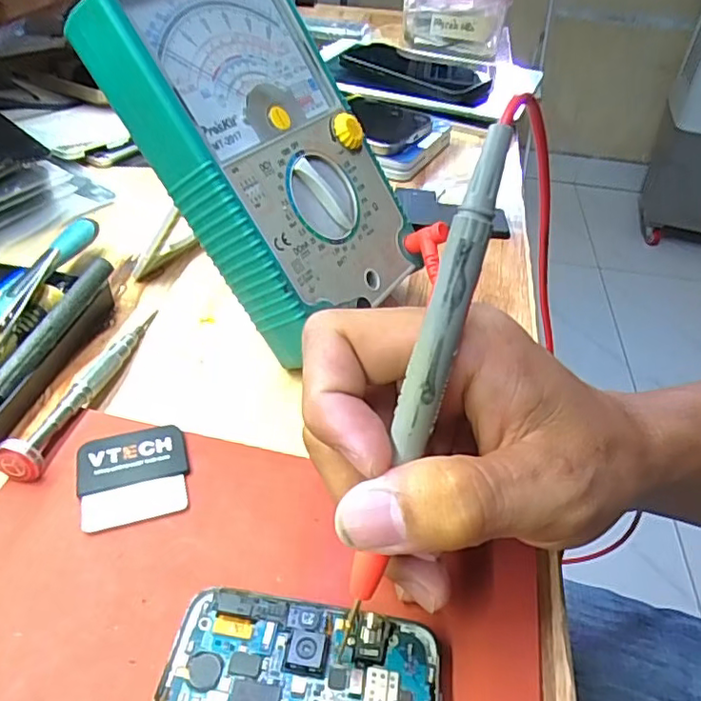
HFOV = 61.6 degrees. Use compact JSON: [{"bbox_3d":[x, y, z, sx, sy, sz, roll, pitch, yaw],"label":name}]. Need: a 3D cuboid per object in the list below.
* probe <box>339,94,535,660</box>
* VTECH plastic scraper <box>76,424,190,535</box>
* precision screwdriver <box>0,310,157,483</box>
[{"bbox_3d":[0.018,0.013,0.155,0.010,0.155,0.011,20,15,18],"label":"probe"},{"bbox_3d":[-0.082,0.046,0.221,0.039,0.004,0.042,-10,42,-16],"label":"VTECH plastic scraper"},{"bbox_3d":[-0.115,0.009,0.252,0.016,0.018,0.108,7,41,4],"label":"precision screwdriver"}]

